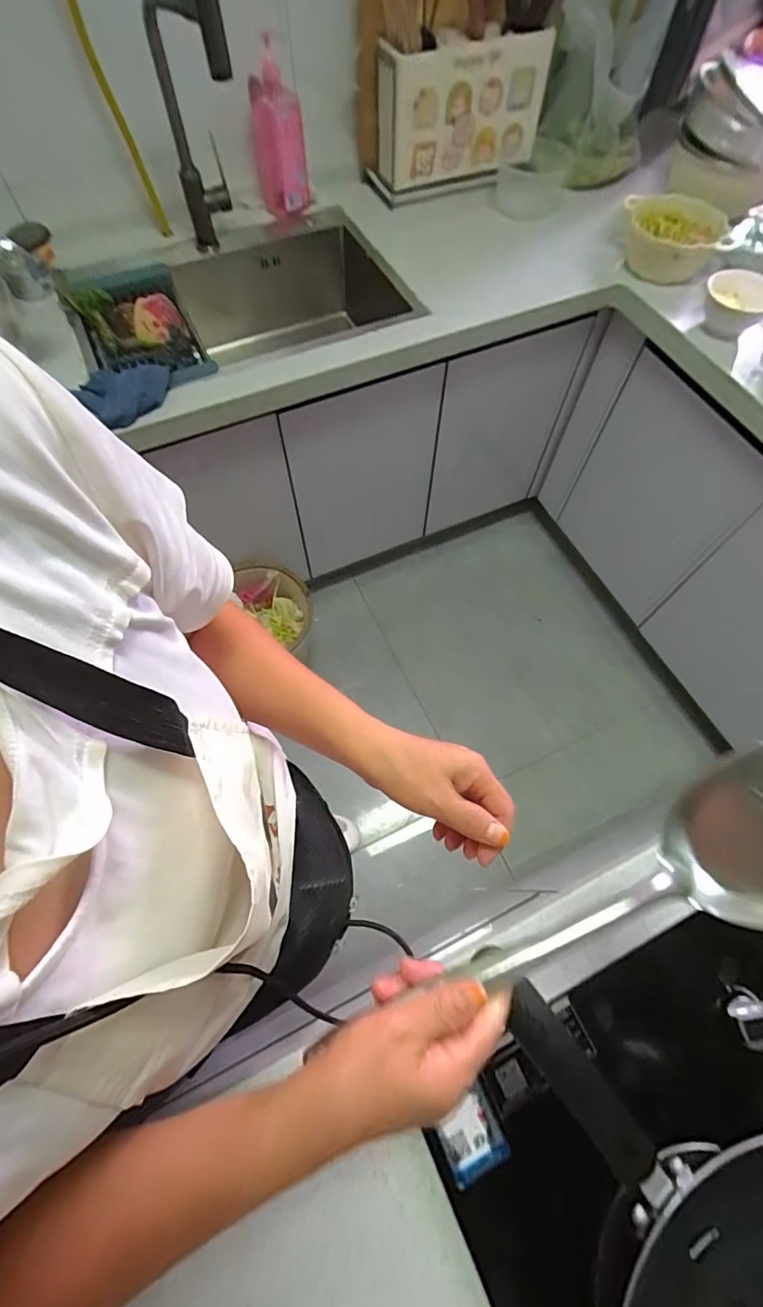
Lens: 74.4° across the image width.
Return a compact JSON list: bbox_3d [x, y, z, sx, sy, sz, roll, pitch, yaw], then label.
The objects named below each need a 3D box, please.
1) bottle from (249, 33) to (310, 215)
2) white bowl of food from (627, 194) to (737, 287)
[{"bbox_3d":[-0.202,-1.020,0.993,0.097,0.251,0.080,-12,66,-5],"label":"bottle"},{"bbox_3d":[0.608,-0.869,1.055,0.213,0.104,0.177,12,67,6],"label":"white bowl of food"}]

